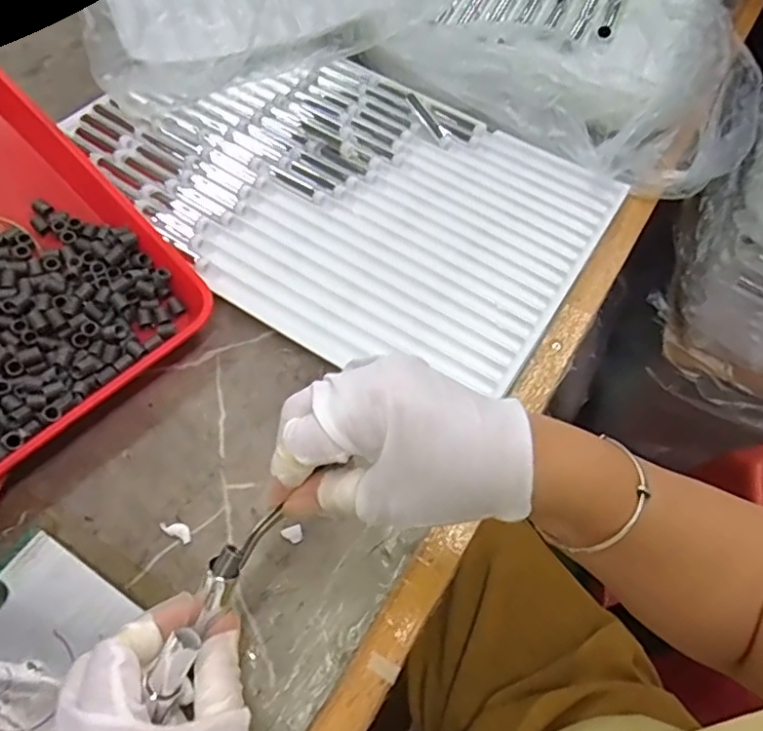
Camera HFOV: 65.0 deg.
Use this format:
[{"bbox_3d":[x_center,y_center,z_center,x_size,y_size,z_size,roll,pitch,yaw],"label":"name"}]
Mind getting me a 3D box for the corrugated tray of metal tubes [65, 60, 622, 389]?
[{"bbox_3d":[-0.036,-0.171,0.567,0.457,0.018,0.318,32,63,14],"label":"corrugated tray of metal tubes"}]

